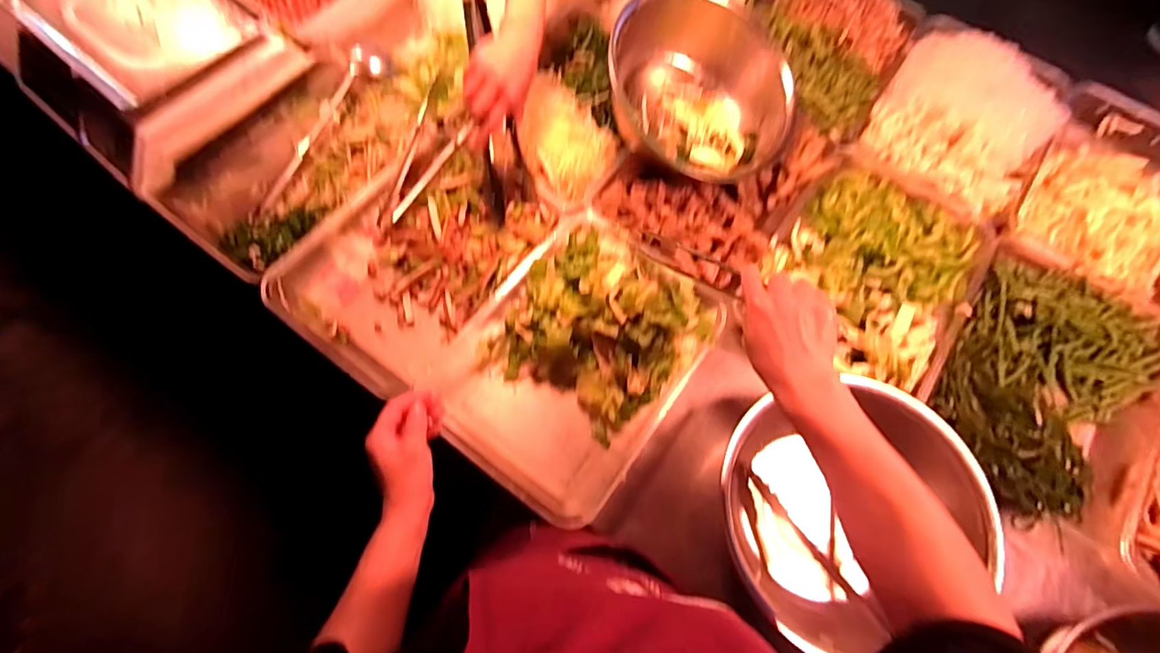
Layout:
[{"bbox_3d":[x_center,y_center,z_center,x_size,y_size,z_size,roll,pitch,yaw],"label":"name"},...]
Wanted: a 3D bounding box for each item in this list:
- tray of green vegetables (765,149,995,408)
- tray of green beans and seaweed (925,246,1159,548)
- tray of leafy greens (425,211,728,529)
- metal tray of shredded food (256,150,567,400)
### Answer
[{"bbox_3d":[0.408,-0.081,0.711,0.261,0.073,0.346,36,72,11],"label":"tray of green vegetables"},{"bbox_3d":[0.611,0.086,0.660,0.259,0.064,0.354,32,71,10],"label":"tray of green beans and seaweed"},{"bbox_3d":[-0.002,0.033,0.645,0.265,0.107,0.355,36,72,11],"label":"tray of leafy greens"},{"bbox_3d":[-0.226,-0.095,0.713,0.273,0.062,0.348,31,71,10],"label":"metal tray of shredded food"}]

